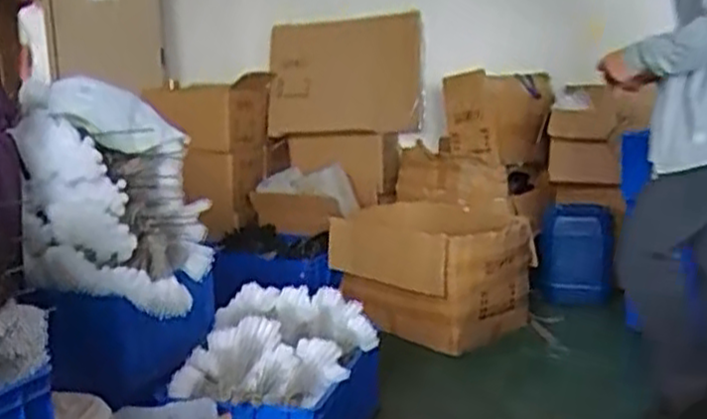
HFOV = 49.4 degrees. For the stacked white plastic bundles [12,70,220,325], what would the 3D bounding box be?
[{"bbox_3d":[-0.572,-0.043,1.852,0.376,0.493,0.334,-1,10,8],"label":"stacked white plastic bundles"}]

